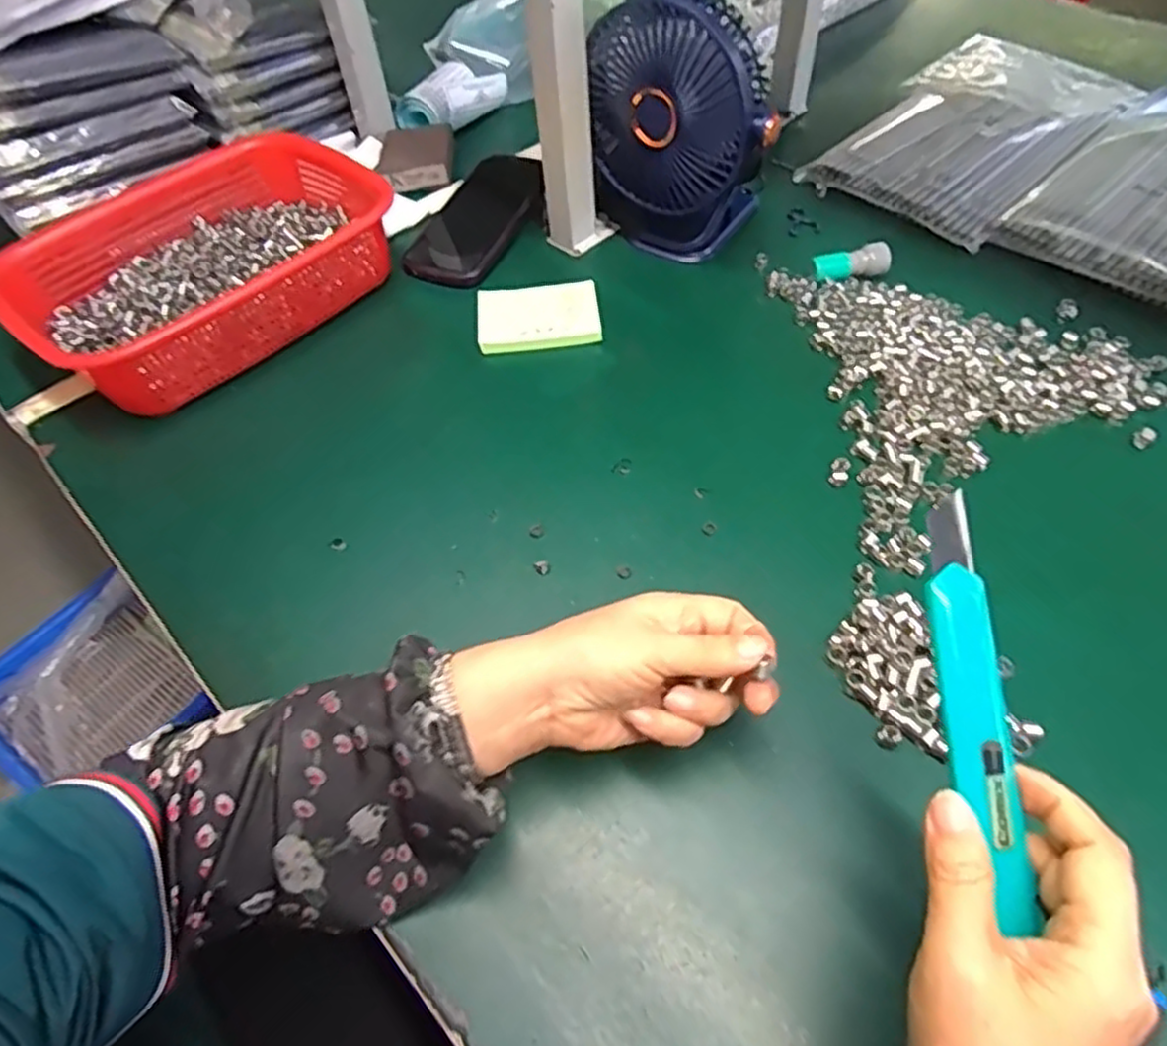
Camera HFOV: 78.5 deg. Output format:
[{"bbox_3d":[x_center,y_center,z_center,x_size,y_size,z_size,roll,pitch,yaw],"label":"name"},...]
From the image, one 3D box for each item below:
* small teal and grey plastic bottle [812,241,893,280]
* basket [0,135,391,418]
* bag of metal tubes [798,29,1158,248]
[{"bbox_3d":[0.217,-0.211,0.579,0.062,0.021,0.020,-10,53,-4],"label":"small teal and grey plastic bottle"},{"bbox_3d":[-0.300,-0.212,0.584,0.205,0.074,0.280,37,63,27],"label":"basket"},{"bbox_3d":[0.373,-0.383,0.684,0.304,0.026,0.182,-40,60,-23],"label":"bag of metal tubes"}]

